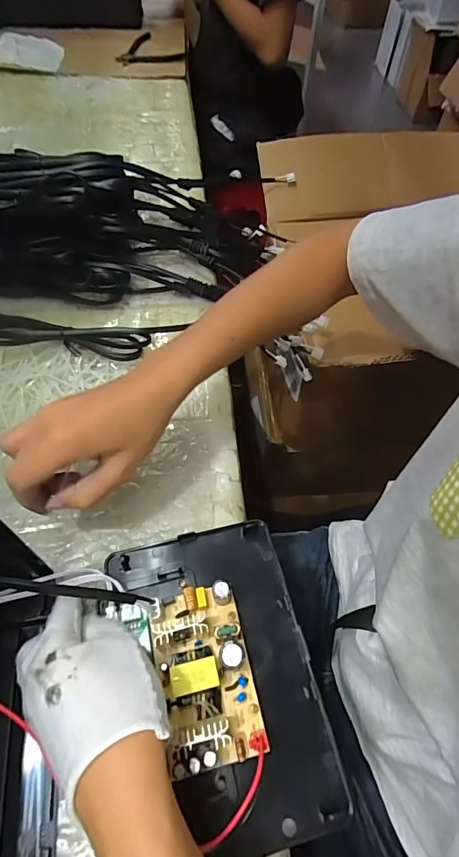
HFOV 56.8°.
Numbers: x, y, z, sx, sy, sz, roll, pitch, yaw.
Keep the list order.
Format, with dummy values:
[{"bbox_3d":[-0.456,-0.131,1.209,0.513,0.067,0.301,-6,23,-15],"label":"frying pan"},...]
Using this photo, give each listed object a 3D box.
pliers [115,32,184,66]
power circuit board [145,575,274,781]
[{"bbox_3d":[-0.177,-0.812,0.911,0.139,0.020,0.130,-11,58,-10],"label":"pliers"},{"bbox_3d":[-0.016,0.150,0.267,0.056,0.030,0.099,-11,58,-10],"label":"power circuit board"}]

